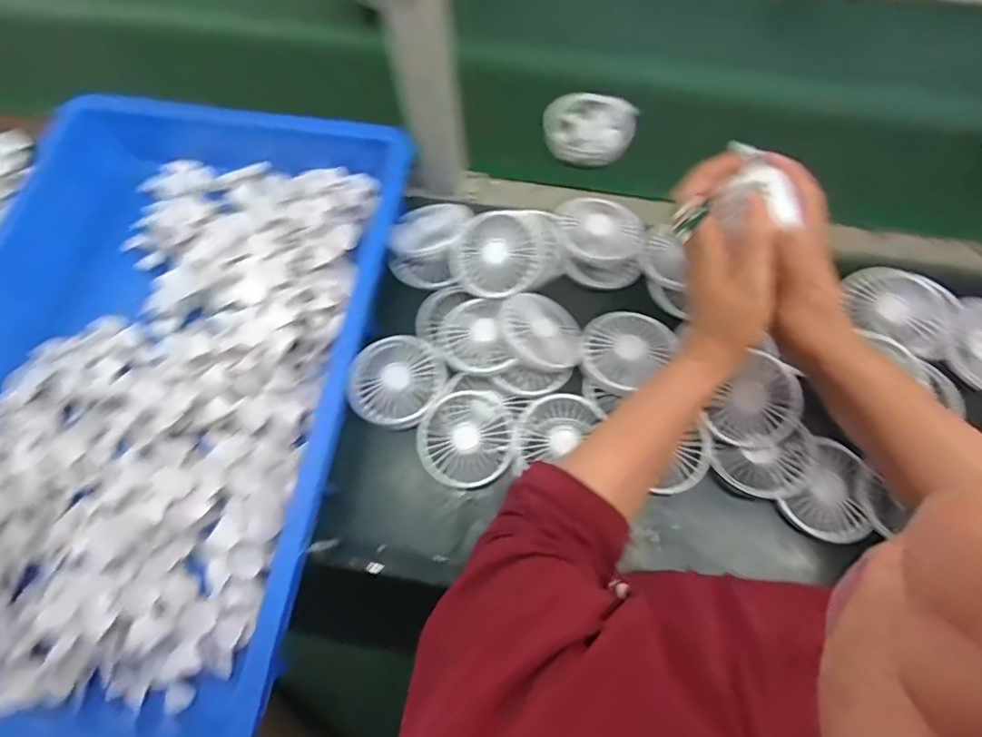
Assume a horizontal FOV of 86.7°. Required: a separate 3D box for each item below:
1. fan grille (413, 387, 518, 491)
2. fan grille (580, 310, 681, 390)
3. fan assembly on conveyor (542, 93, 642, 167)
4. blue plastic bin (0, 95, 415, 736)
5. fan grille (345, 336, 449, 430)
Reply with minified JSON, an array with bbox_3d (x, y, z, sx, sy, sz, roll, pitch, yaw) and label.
[{"bbox_3d":[-0.022,0.066,0.492,0.090,0.016,0.085,0,67,0],"label":"fan grille"},{"bbox_3d":[0.129,-0.022,0.508,0.078,0.022,0.087,40,73,16],"label":"fan grille"},{"bbox_3d":[0.116,-0.282,0.624,0.103,0.046,0.082,10,67,5],"label":"fan assembly on conveyor"},{"bbox_3d":[-0.333,0.001,0.492,0.408,0.088,0.573,8,67,4],"label":"blue plastic bin"},{"bbox_3d":[-0.092,0.010,0.507,0.087,0.007,0.091,0,67,0],"label":"fan grille"}]

